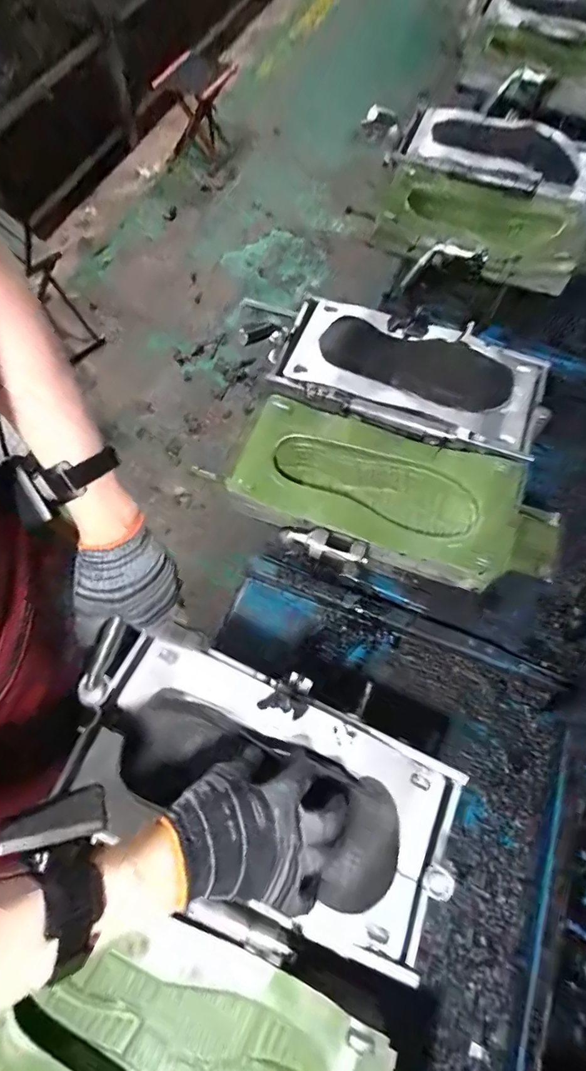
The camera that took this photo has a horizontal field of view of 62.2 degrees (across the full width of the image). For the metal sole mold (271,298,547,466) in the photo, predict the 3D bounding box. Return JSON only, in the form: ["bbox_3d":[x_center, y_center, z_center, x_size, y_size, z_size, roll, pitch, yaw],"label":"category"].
[{"bbox_3d":[0.172,-0.239,0.734,0.407,0.054,0.204,18,65,6],"label":"metal sole mold"}]

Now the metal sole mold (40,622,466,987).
[{"bbox_3d":[-0.044,0.259,0.499,0.417,0.048,0.223,27,67,6],"label":"metal sole mold"}]

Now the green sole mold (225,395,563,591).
[{"bbox_3d":[0.136,-0.061,0.650,0.427,0.058,0.188,20,65,7],"label":"green sole mold"}]

